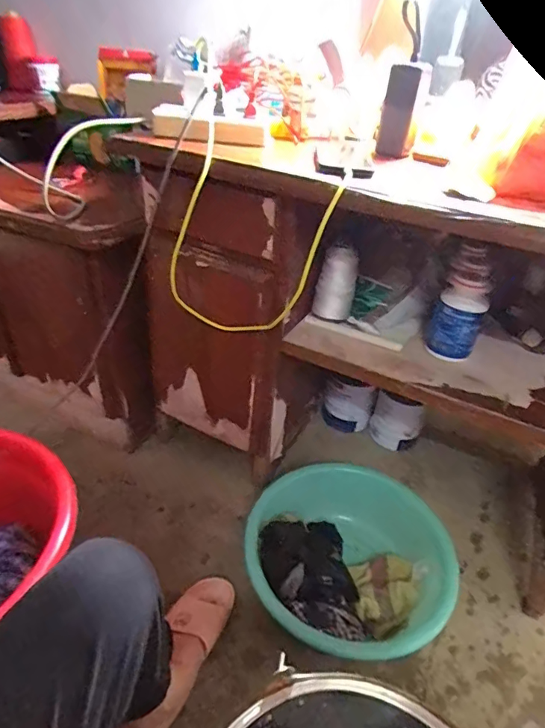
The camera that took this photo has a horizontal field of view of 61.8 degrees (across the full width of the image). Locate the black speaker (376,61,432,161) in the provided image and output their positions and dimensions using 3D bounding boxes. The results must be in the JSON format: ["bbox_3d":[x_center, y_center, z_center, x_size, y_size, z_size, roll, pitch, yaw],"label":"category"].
[{"bbox_3d":[0.204,-0.393,0.716,0.056,0.130,0.048,18,37,19],"label":"black speaker"}]

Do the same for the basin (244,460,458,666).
[{"bbox_3d":[0.127,0.341,0.796,0.292,0.137,0.332,-15,39,-26],"label":"basin"}]

